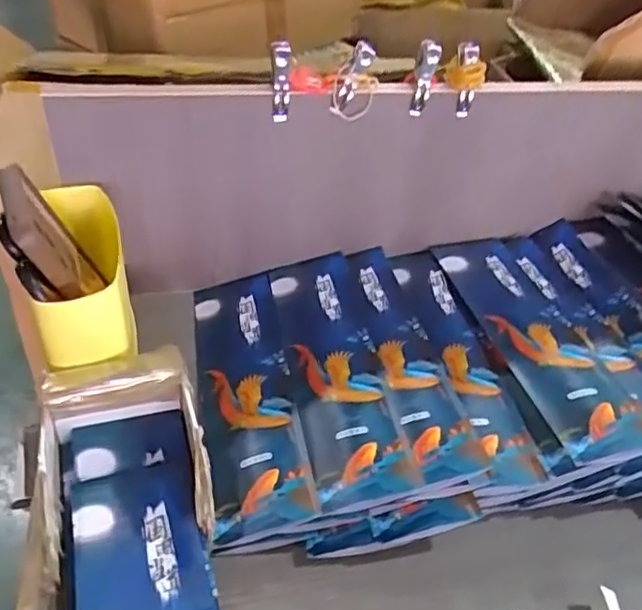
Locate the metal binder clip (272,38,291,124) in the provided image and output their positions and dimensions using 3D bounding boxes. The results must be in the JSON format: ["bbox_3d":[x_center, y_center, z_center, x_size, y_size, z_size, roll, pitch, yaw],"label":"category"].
[{"bbox_3d":[-0.032,-0.180,0.507,0.014,0.066,0.025,2,41,-3],"label":"metal binder clip"}]

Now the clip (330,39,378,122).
[{"bbox_3d":[0.027,-0.183,0.512,0.035,0.065,0.009,-15,45,-21],"label":"clip"}]

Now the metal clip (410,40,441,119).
[{"bbox_3d":[0.086,-0.191,0.526,0.025,0.061,0.015,-29,51,-33],"label":"metal clip"}]

